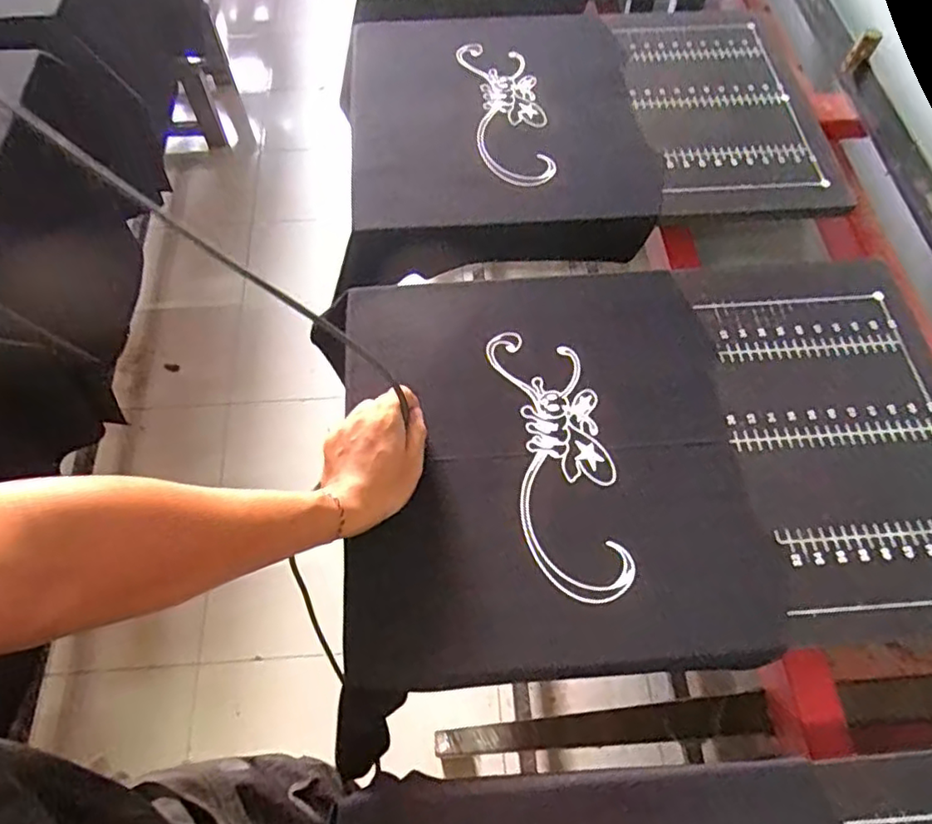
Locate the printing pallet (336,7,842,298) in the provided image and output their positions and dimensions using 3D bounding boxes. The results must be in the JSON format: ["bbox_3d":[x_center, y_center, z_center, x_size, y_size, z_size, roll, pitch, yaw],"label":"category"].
[{"bbox_3d":[0.135,-0.386,0.843,0.608,0.079,0.440,-8,63,-5],"label":"printing pallet"}]

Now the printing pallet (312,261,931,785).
[{"bbox_3d":[0.181,0.030,0.615,0.610,0.035,0.417,-7,63,-4],"label":"printing pallet"}]

